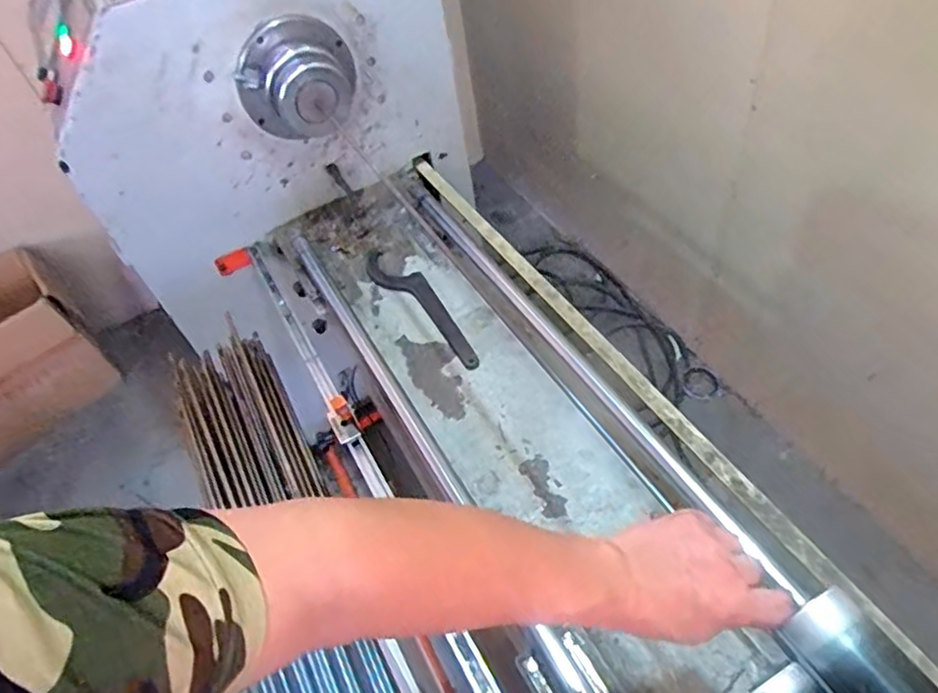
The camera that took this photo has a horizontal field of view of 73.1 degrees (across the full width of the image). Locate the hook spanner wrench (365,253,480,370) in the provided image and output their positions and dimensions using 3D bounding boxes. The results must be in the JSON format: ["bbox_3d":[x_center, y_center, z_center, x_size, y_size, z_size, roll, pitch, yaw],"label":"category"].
[{"bbox_3d":[-0.070,-0.071,1.009,0.059,0.005,0.307,-32,57,-23],"label":"hook spanner wrench"}]

